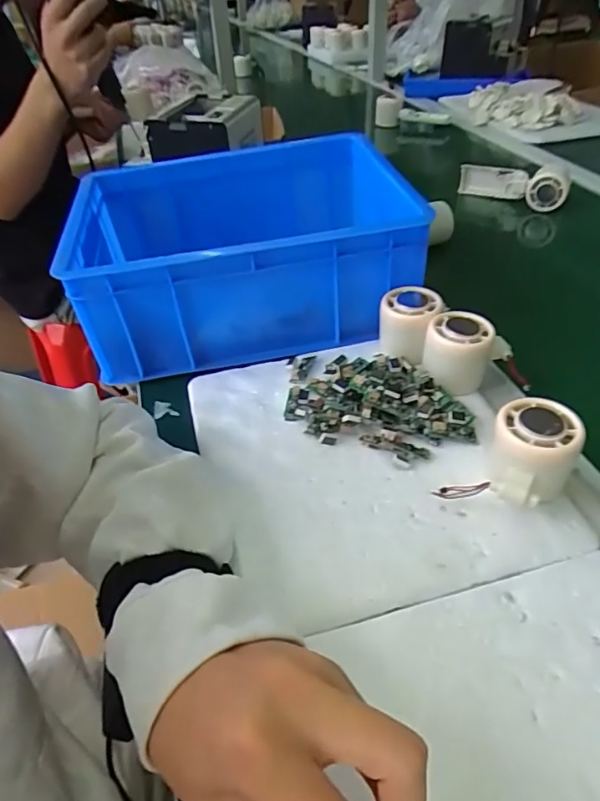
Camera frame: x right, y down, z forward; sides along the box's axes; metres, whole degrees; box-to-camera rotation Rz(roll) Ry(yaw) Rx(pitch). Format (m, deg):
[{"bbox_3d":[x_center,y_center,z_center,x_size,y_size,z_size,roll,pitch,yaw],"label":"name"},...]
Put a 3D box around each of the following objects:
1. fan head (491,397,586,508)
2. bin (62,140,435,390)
[{"bbox_3d":[0.159,0.043,0.367,0.053,0.061,0.066,22,47,27],"label":"fan head"},{"bbox_3d":[-0.066,-0.168,0.580,0.320,0.134,0.266,-10,41,-7],"label":"bin"}]

